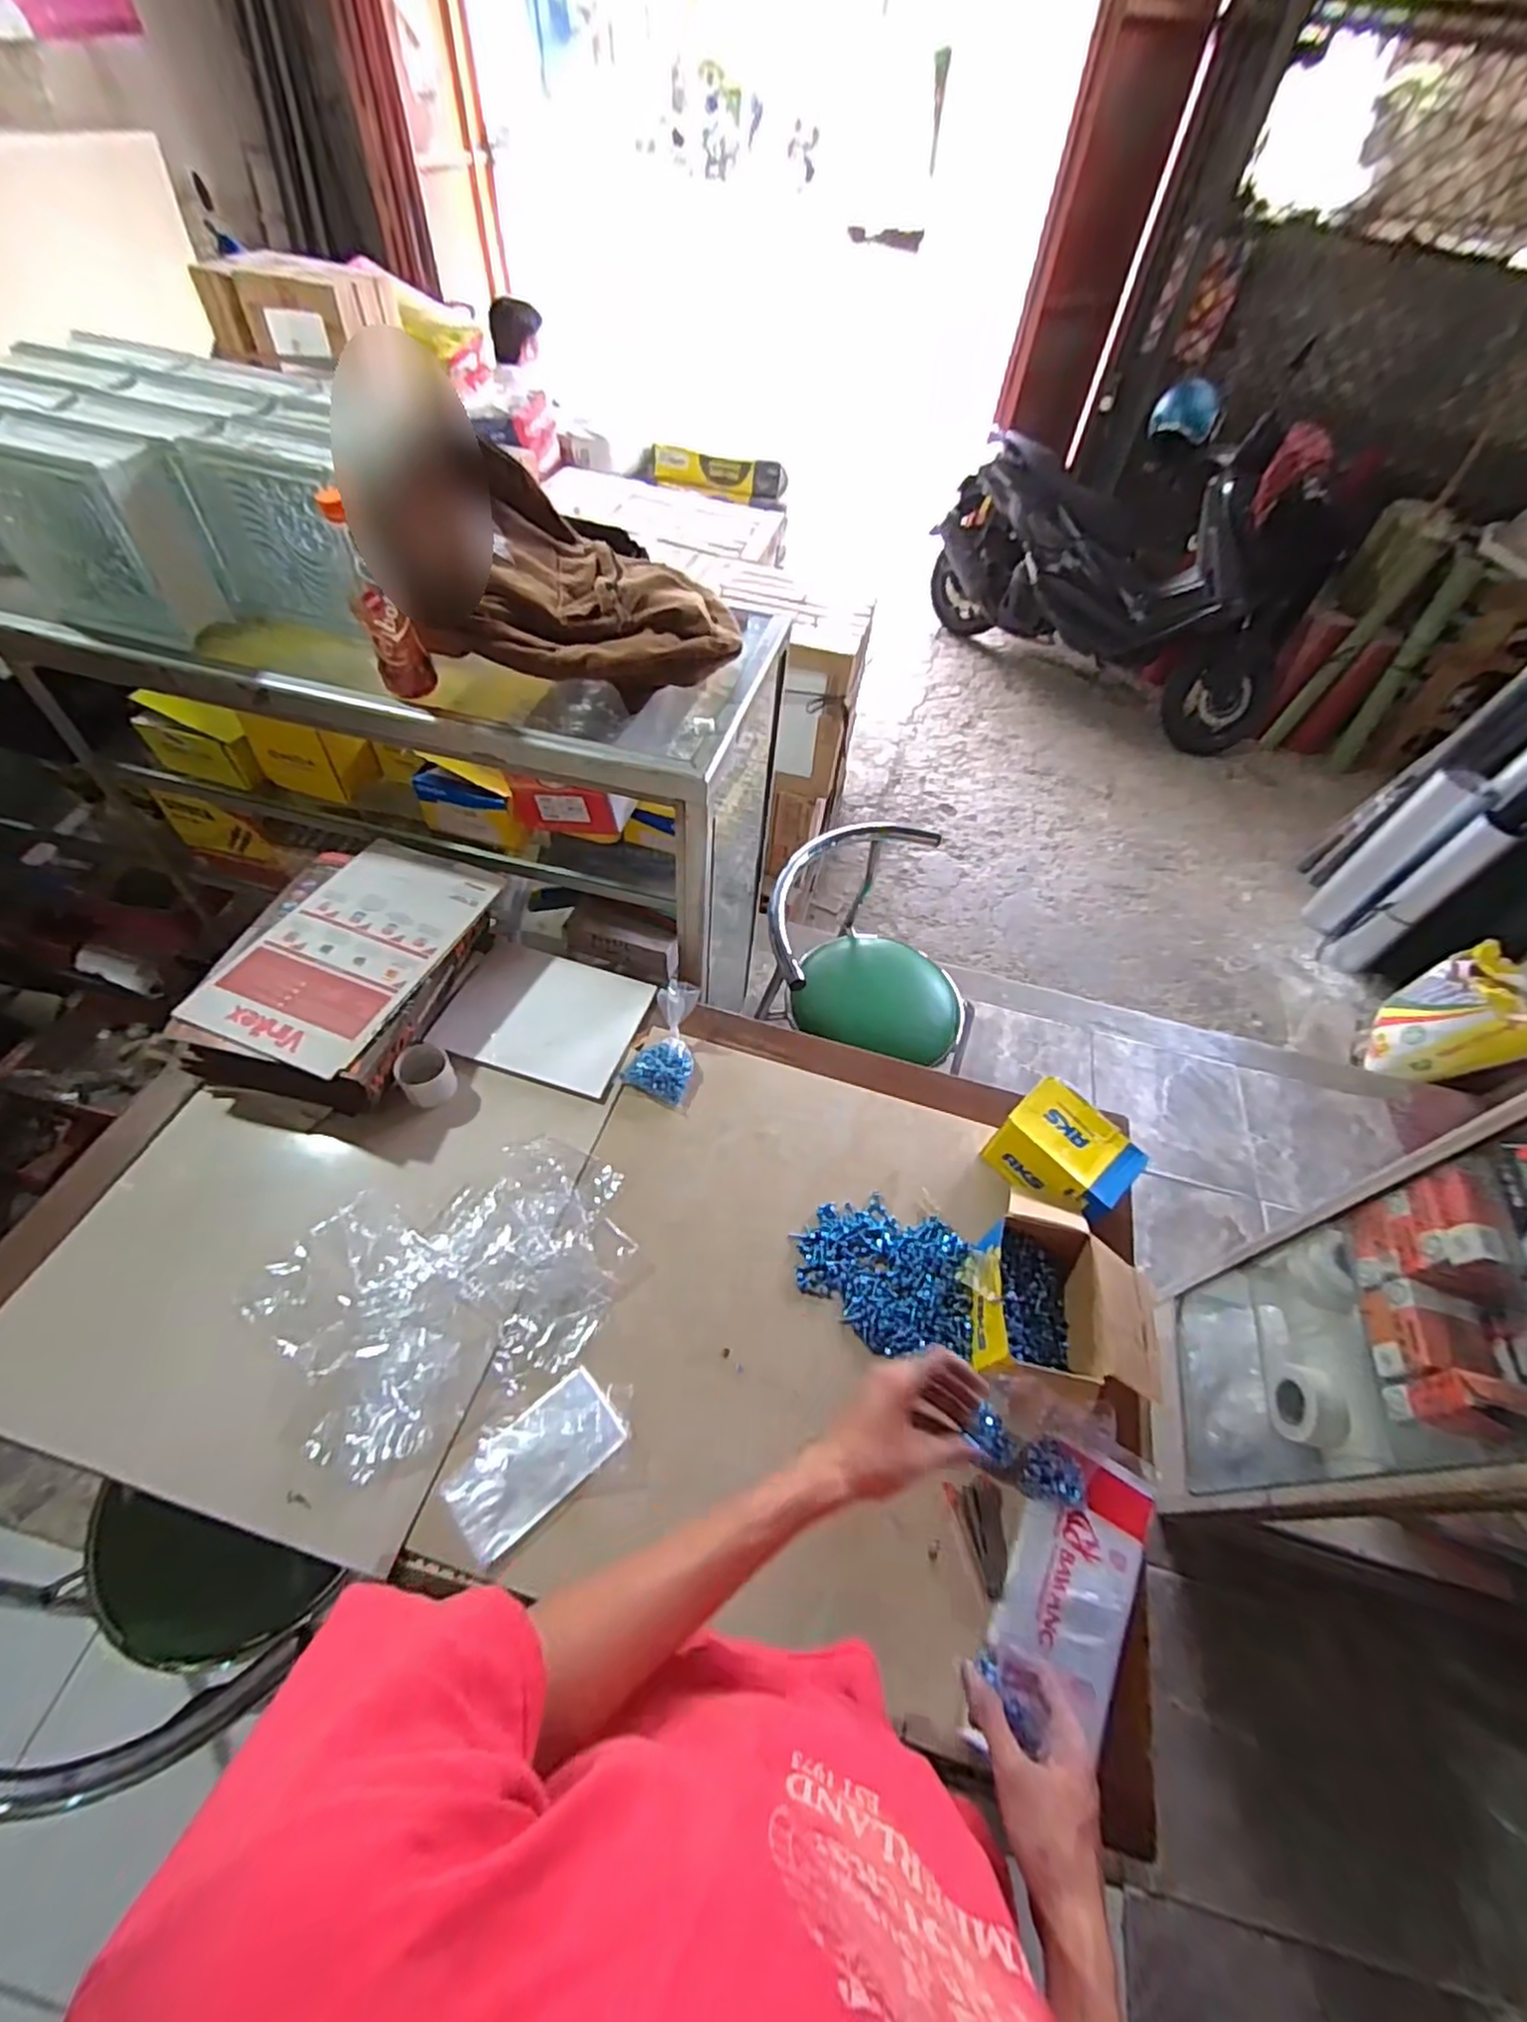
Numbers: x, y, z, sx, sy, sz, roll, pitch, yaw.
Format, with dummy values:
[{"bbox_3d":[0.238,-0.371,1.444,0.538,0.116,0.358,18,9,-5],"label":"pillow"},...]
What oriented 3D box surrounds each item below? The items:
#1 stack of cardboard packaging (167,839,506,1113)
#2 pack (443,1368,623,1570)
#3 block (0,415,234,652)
[{"bbox_3d":[-0.522,-0.051,0.926,0.241,0.117,0.357,15,54,5],"label":"stack of cardboard packaging"},{"bbox_3d":[-0.214,0.422,0.671,0.152,0.020,0.081,-35,65,-26],"label":"pack"},{"bbox_3d":[-0.757,-0.542,0.816,0.193,0.187,0.092,13,54,3],"label":"block"}]

